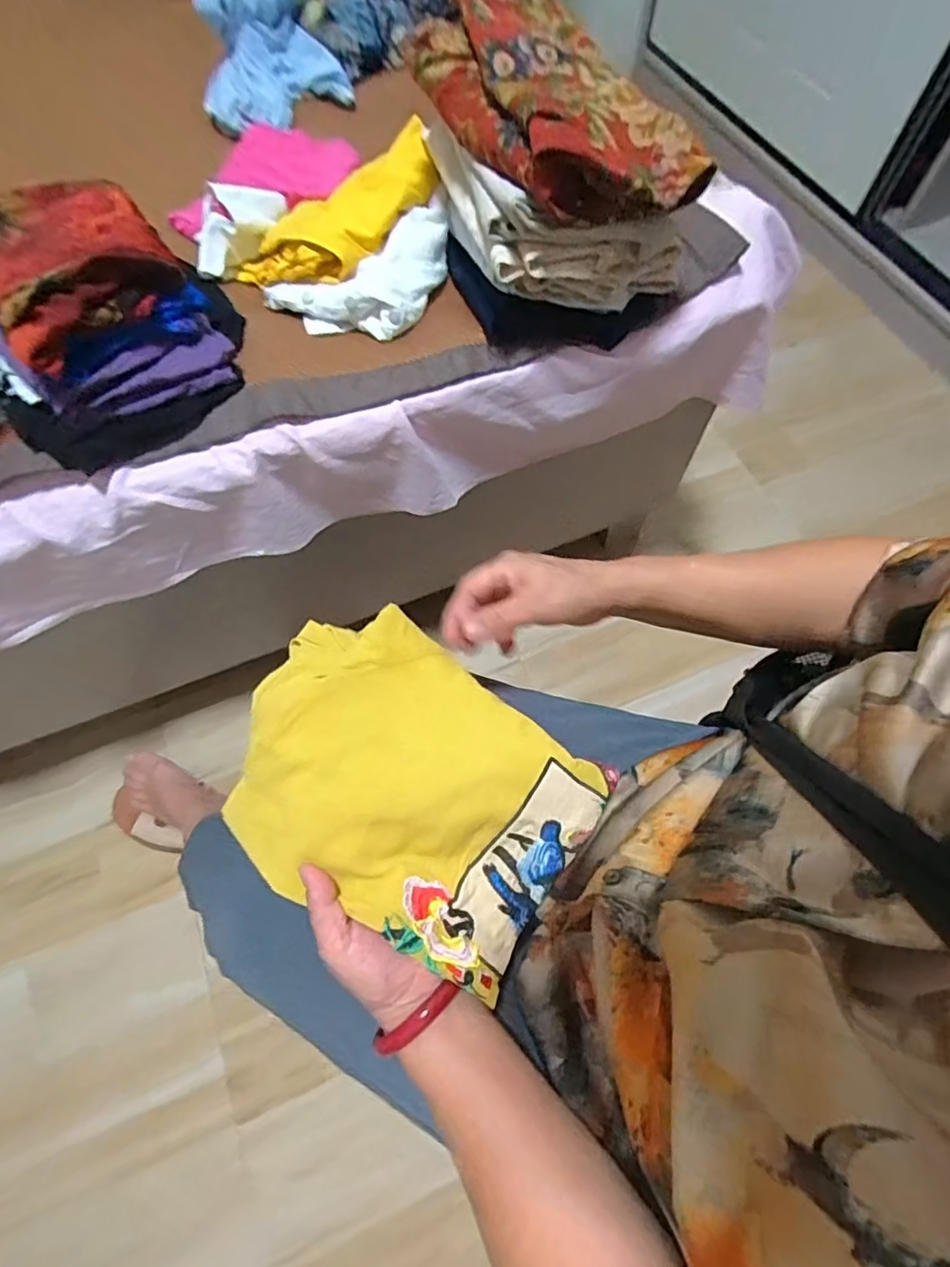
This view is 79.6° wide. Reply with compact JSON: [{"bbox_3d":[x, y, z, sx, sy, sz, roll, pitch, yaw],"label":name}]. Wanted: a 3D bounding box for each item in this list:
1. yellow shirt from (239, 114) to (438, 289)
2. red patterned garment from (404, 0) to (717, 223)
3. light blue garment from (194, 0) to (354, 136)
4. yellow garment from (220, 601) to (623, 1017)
[{"bbox_3d":[-0.142,-0.471,0.638,0.137,0.076,0.231,38,71,16],"label":"yellow shirt"},{"bbox_3d":[0.062,-0.482,0.505,0.159,0.058,0.319,-28,68,-12],"label":"red patterned garment"},{"bbox_3d":[-0.289,-0.828,0.804,0.204,0.108,0.192,-11,66,-5],"label":"light blue garment"},{"bbox_3d":[-0.051,0.100,0.398,0.249,0.055,0.187,32,68,13],"label":"yellow garment"}]

